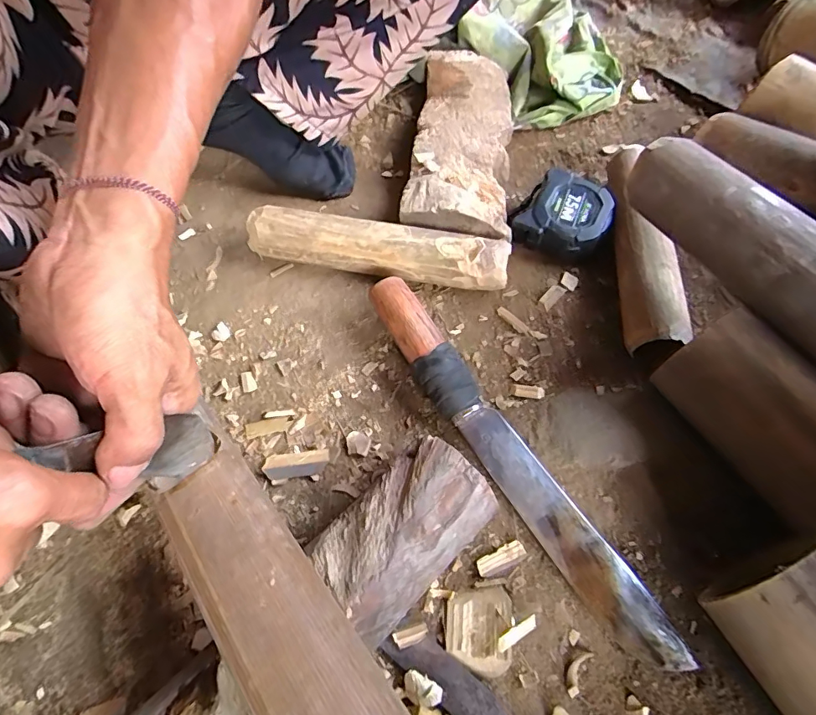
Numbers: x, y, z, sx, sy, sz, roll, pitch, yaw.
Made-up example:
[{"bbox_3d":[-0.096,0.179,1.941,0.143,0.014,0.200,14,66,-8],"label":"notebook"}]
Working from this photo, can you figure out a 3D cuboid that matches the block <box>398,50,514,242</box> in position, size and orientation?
[{"bbox_3d":[0.060,-0.233,0.528,0.105,0.058,0.285,6,60,5],"label":"block"}]

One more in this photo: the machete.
[{"bbox_3d":[0.073,0.067,0.355,0.045,0.042,0.344,-31,63,-16],"label":"machete"}]

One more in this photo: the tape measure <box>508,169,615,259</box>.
[{"bbox_3d":[0.156,-0.135,0.474,0.079,0.046,0.091,32,65,19],"label":"tape measure"}]

